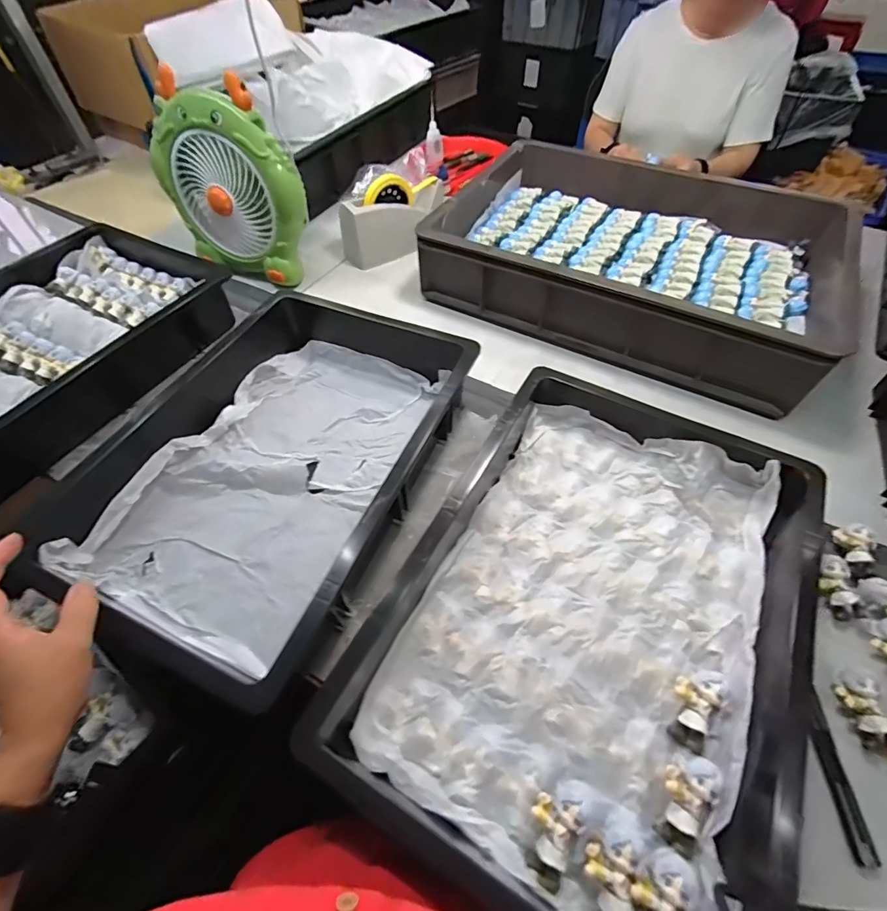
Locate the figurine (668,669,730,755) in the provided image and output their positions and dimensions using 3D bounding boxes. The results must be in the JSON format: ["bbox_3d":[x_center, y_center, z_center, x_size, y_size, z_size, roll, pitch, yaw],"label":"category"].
[{"bbox_3d":[0.202,0.200,0.344,0.035,0.022,0.062,28,74,20],"label":"figurine"}]

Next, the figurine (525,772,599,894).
[{"bbox_3d":[0.082,0.259,0.304,0.037,0.028,0.068,36,63,24],"label":"figurine"}]

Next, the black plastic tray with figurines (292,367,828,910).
[{"bbox_3d":[0.134,0.127,0.377,0.317,0.073,0.461,27,60,19],"label":"black plastic tray with figurines"}]

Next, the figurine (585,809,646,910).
[{"bbox_3d":[0.113,0.275,0.290,0.032,0.030,0.064,21,58,16],"label":"figurine"}]

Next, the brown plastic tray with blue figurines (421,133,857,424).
[{"bbox_3d":[0.286,-0.314,0.678,0.545,0.111,0.363,24,59,18],"label":"brown plastic tray with blue figurines"}]

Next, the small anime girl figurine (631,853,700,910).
[{"bbox_3d":[0.139,0.289,0.276,0.033,0.018,0.058,33,62,22],"label":"small anime girl figurine"}]

